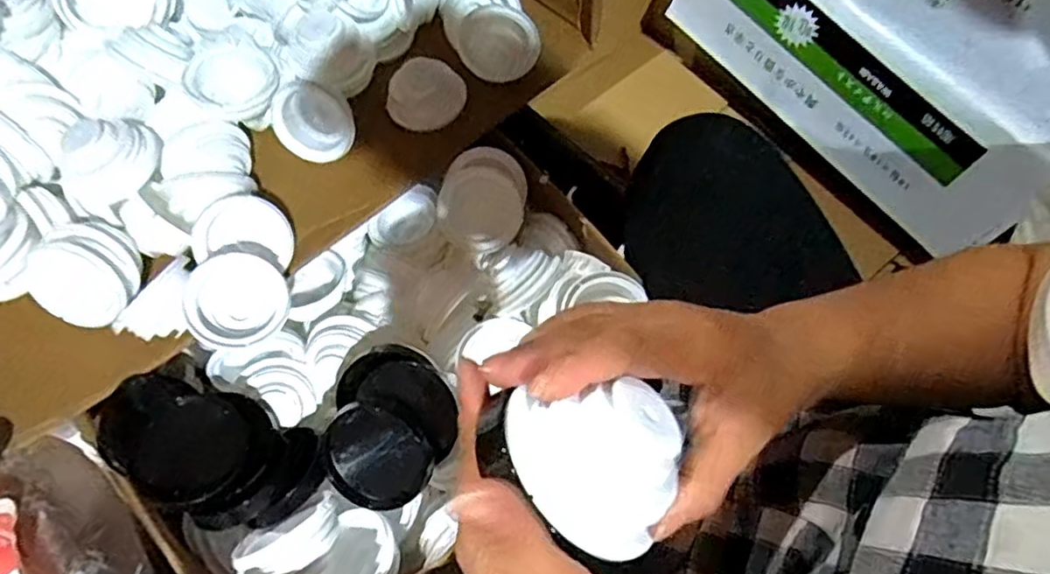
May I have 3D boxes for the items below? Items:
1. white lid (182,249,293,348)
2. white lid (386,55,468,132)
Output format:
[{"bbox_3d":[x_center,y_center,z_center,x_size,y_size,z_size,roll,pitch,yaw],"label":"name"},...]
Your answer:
[{"bbox_3d":[-0.240,0.010,0.553,0.079,0.028,0.076,-2,104,-10],"label":"white lid"},{"bbox_3d":[-0.102,-0.198,0.686,0.075,0.015,0.074,-8,114,-18],"label":"white lid"}]

